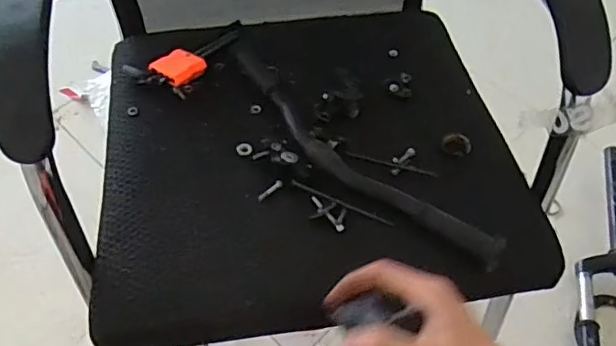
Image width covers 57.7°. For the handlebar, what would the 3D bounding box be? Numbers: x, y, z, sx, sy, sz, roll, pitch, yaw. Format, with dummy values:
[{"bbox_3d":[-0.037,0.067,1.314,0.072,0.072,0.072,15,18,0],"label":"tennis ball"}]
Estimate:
[{"bbox_3d":[0.032,-0.030,0.625,0.070,0.051,0.416,-37,63,-23],"label":"handlebar"}]

